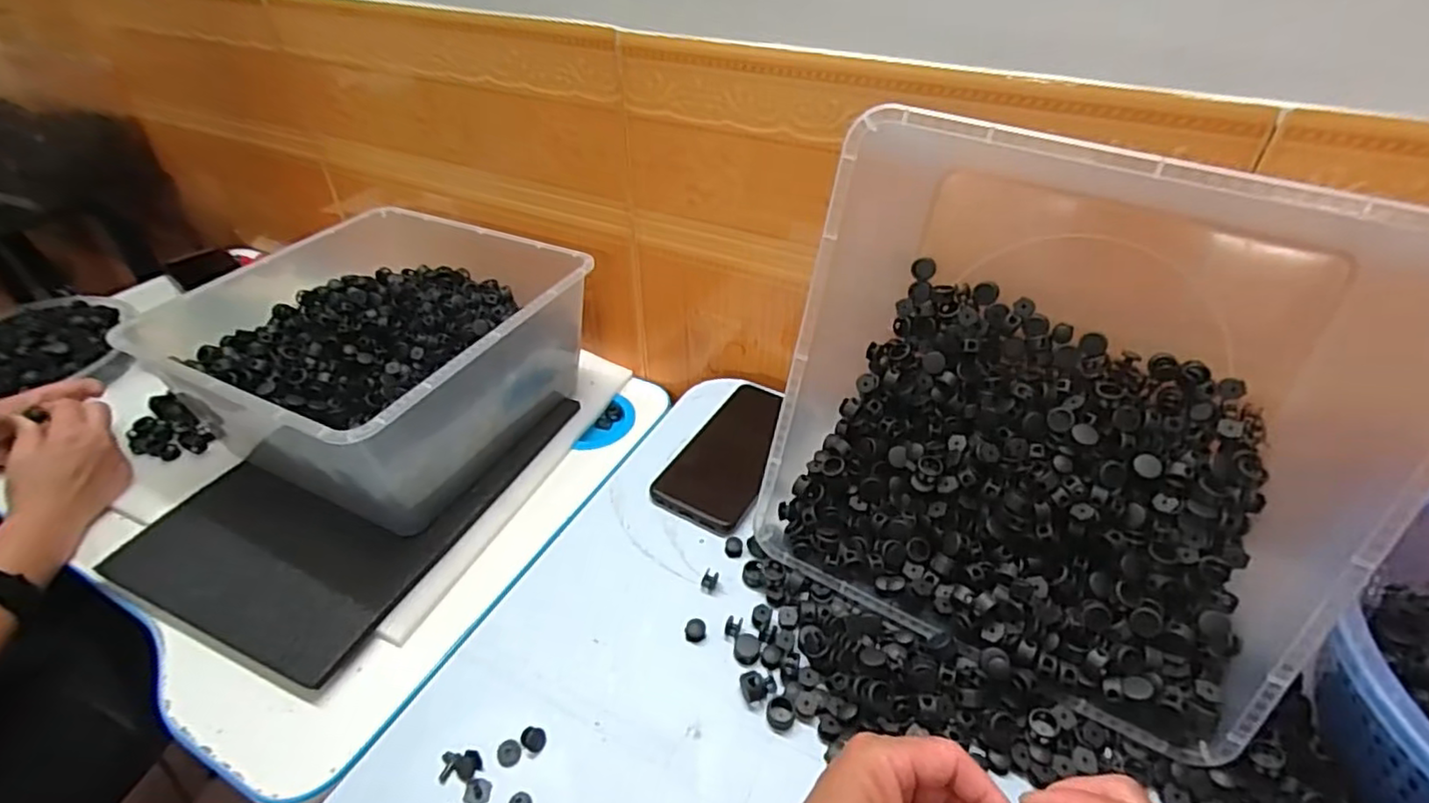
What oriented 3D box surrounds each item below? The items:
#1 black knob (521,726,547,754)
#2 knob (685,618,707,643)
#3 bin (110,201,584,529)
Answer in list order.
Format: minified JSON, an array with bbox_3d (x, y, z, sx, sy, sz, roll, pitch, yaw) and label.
[{"bbox_3d":[-0.103,0.192,0.381,0.013,0.007,0.012,0,42,0],"label":"black knob"},{"bbox_3d":[-0.012,0.151,0.439,0.013,0.008,0.013,-1,42,-1],"label":"knob"},{"bbox_3d":[-0.304,-0.042,0.641,0.296,0.158,0.303,17,43,19],"label":"bin"}]

